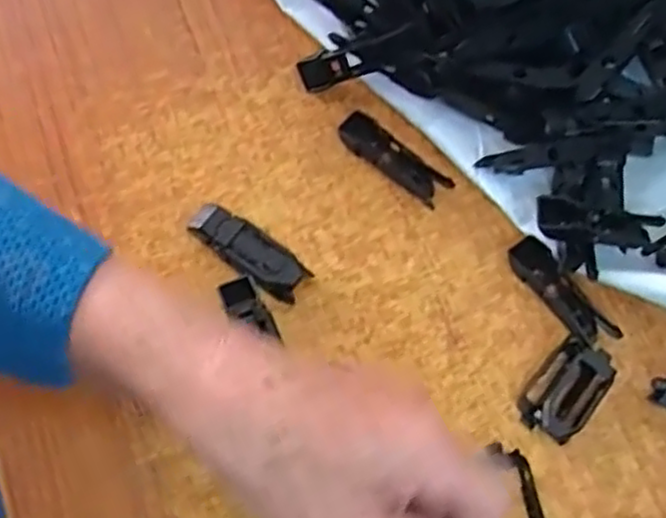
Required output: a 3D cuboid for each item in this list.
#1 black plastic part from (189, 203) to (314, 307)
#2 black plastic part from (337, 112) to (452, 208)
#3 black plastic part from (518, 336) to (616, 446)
[{"bbox_3d":[-0.043,-0.005,0.363,0.064,0.018,0.021,35,74,9],"label":"black plastic part"},{"bbox_3d":[0.033,-0.054,0.388,0.066,0.011,0.017,38,74,10],"label":"black plastic part"},{"bbox_3d":[0.116,0.064,0.351,0.030,0.012,0.049,38,74,10],"label":"black plastic part"}]

